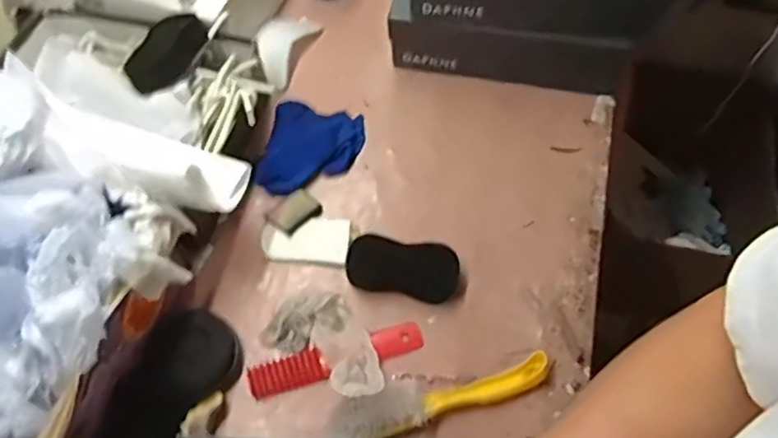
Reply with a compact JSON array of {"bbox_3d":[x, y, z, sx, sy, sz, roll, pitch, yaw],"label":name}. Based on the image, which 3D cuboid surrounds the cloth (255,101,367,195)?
[{"bbox_3d":[-0.098,-0.087,0.823,0.113,0.027,0.124,15,63,9],"label":"cloth"}]

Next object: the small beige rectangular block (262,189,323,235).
[{"bbox_3d":[-0.113,-0.009,0.791,0.047,0.014,0.063,40,70,20],"label":"small beige rectangular block"}]

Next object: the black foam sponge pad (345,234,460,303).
[{"bbox_3d":[0.015,0.053,0.736,0.126,0.033,0.053,12,62,8],"label":"black foam sponge pad"}]

